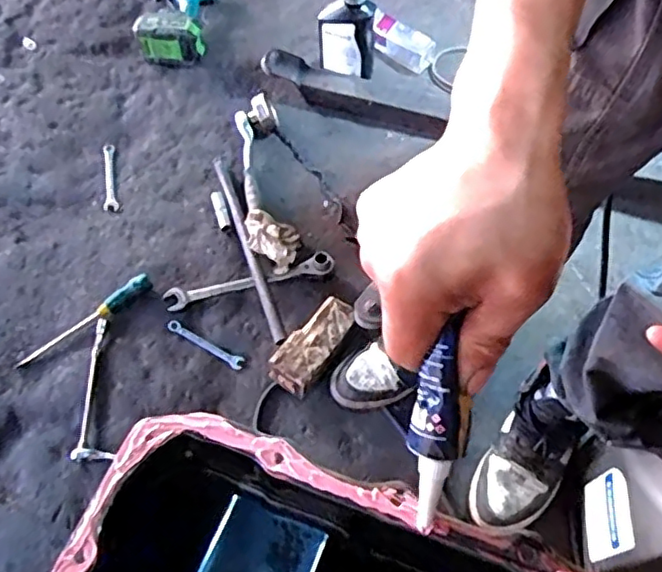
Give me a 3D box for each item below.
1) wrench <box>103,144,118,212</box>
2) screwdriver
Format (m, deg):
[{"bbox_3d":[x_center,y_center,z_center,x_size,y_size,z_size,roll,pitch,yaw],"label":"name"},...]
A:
[{"bbox_3d":[-0.418,-0.206,1.160,0.026,0.010,0.161,-9,60,-10],"label":"wrench"},{"bbox_3d":[-0.389,0.058,0.991,0.037,0.024,0.234,41,64,19],"label":"screwdriver"}]

